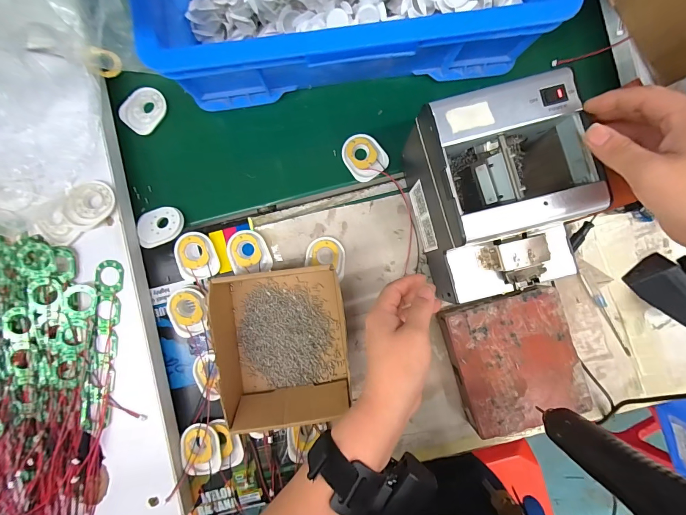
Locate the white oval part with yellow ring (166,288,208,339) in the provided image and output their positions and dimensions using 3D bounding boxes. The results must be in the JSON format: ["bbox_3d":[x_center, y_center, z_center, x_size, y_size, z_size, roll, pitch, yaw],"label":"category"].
[{"bbox_3d":[-0.186,0.066,0.398,0.043,0.013,0.057,1,89,0],"label":"white oval part with yellow ring"}]

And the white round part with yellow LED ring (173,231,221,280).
[{"bbox_3d":[-0.177,-0.001,0.401,0.044,0.004,0.059,-23,89,0],"label":"white round part with yellow LED ring"}]

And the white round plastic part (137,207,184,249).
[{"bbox_3d":[-0.224,-0.038,0.409,0.055,0.009,0.044,-22,77,0],"label":"white round plastic part"}]

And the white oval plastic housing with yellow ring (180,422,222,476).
[{"bbox_3d":[-0.169,0.227,0.393,0.046,0.015,0.058,-17,89,0],"label":"white oval plastic housing with yellow ring"}]

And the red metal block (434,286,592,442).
[{"bbox_3d":[0.190,0.116,0.387,0.130,0.043,0.146,-17,89,0],"label":"red metal block"}]

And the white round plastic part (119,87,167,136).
[{"bbox_3d":[-0.252,-0.187,0.420,0.049,0.004,0.056,38,90,1],"label":"white round plastic part"}]

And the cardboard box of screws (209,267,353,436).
[{"bbox_3d":[-0.065,0.099,0.383,0.143,0.056,0.174,-9,87,-5],"label":"cardboard box of screws"}]

